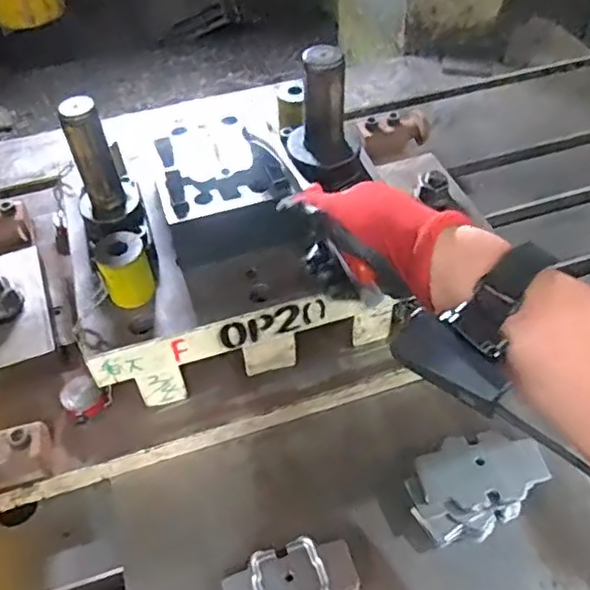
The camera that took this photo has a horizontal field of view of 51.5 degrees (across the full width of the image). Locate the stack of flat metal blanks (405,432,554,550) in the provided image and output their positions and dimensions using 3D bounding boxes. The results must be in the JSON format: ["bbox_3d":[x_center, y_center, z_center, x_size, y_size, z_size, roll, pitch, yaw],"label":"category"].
[{"bbox_3d":[0.150,0.163,0.524,0.106,0.049,0.069,-26,52,-15],"label":"stack of flat metal blanks"}]

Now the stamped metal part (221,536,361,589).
[{"bbox_3d":[-0.002,0.230,0.485,0.102,0.021,0.057,-18,50,-9],"label":"stamped metal part"}]

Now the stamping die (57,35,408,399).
[{"bbox_3d":[-0.064,-0.085,0.582,0.292,0.218,0.240,-15,50,-7],"label":"stamping die"}]

